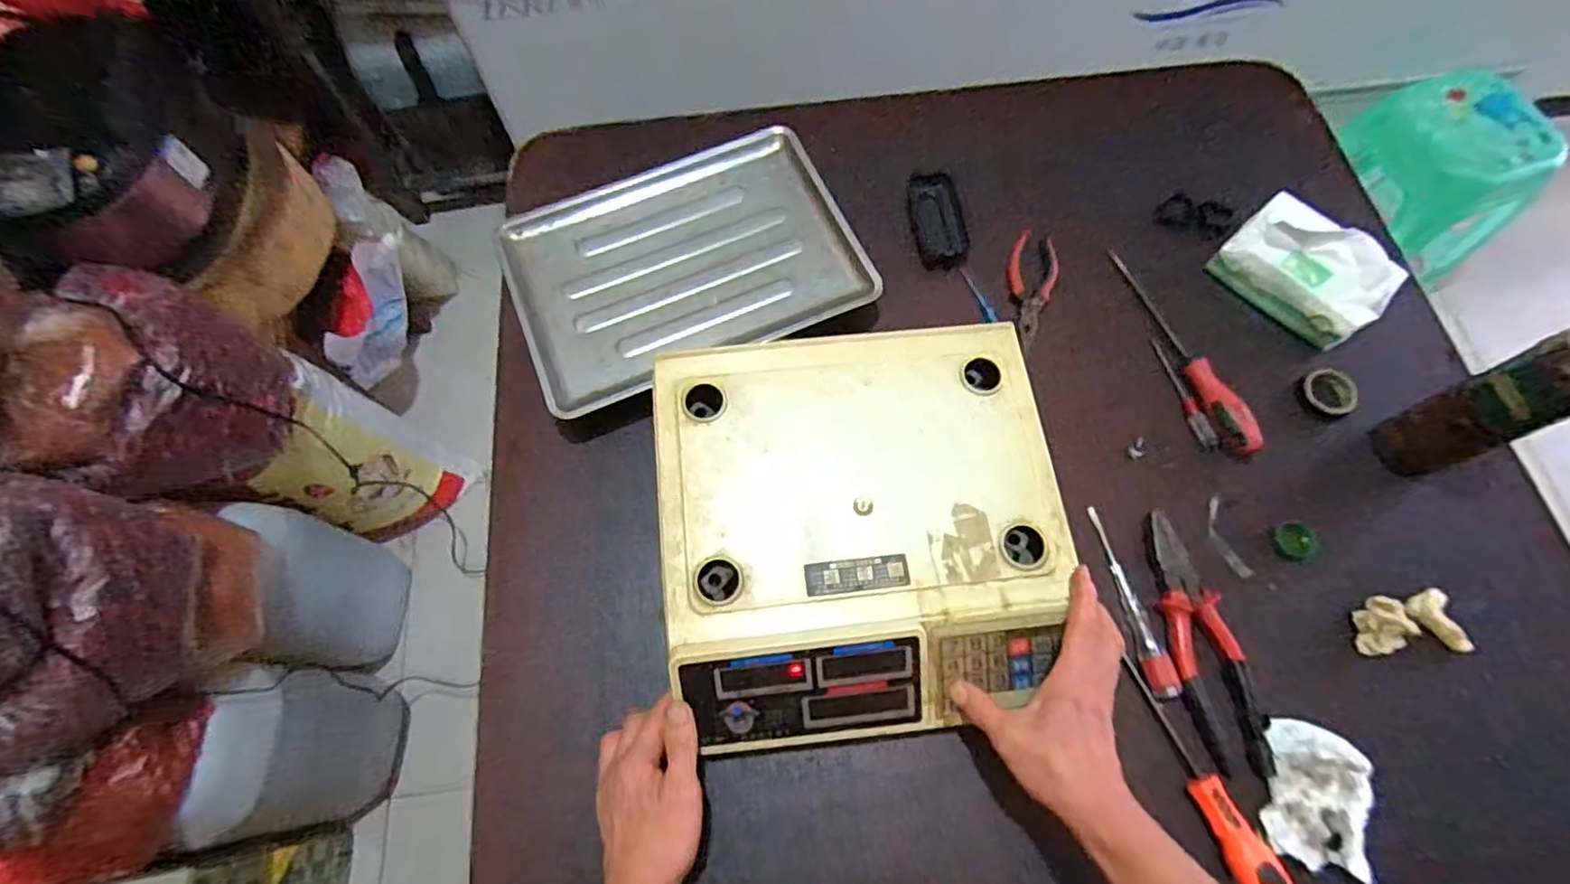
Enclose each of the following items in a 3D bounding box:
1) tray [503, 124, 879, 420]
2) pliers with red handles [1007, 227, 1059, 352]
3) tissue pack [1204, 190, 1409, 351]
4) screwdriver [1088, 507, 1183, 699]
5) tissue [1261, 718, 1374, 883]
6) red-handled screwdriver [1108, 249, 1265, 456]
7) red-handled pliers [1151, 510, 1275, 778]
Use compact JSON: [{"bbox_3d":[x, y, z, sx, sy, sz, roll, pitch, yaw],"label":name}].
[{"bbox_3d":[-0.108,-0.192,0.698,0.338,0.034,0.262,-21,69,-8],"label":"tray"},{"bbox_3d":[0.252,-0.154,0.695,0.047,0.015,0.139,15,69,7],"label":"pliers with red handles"},{"bbox_3d":[0.520,-0.173,0.665,0.087,0.069,0.146,-35,72,-13],"label":"tissue pack"},{"bbox_3d":[0.300,0.132,0.576,0.021,0.024,0.162,-8,68,-3],"label":"screwdriver"},{"bbox_3d":[0.411,0.271,0.515,0.066,0.022,0.099,18,69,8],"label":"tissue"},{"bbox_3d":[0.389,-0.095,0.661,0.029,0.028,0.241,-18,69,-7],"label":"red-handled screwdriver"},{"bbox_3d":[0.341,0.163,0.554,0.052,0.020,0.206,-14,68,-5],"label":"red-handled pliers"}]

